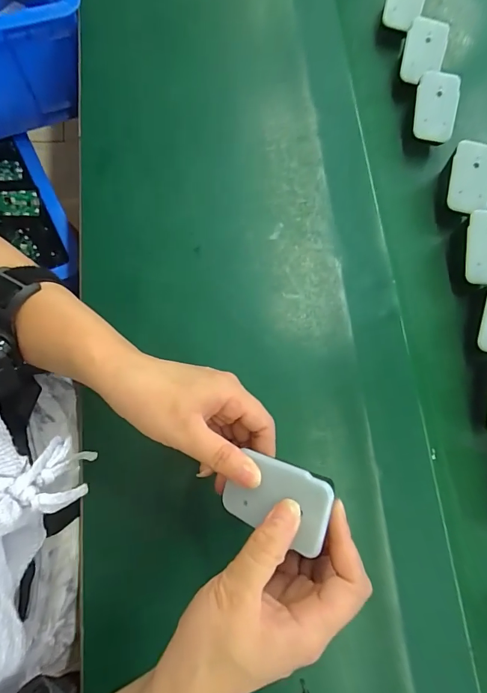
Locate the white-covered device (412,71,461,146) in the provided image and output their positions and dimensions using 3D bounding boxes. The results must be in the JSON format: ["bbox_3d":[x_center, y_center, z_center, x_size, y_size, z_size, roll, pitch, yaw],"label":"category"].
[{"bbox_3d":[0.199,-0.248,0.392,0.045,0.012,0.070,11,92,-2],"label":"white-covered device"}]

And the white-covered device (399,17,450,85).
[{"bbox_3d":[0.192,-0.316,0.403,0.041,0.009,0.063,15,95,15],"label":"white-covered device"}]

